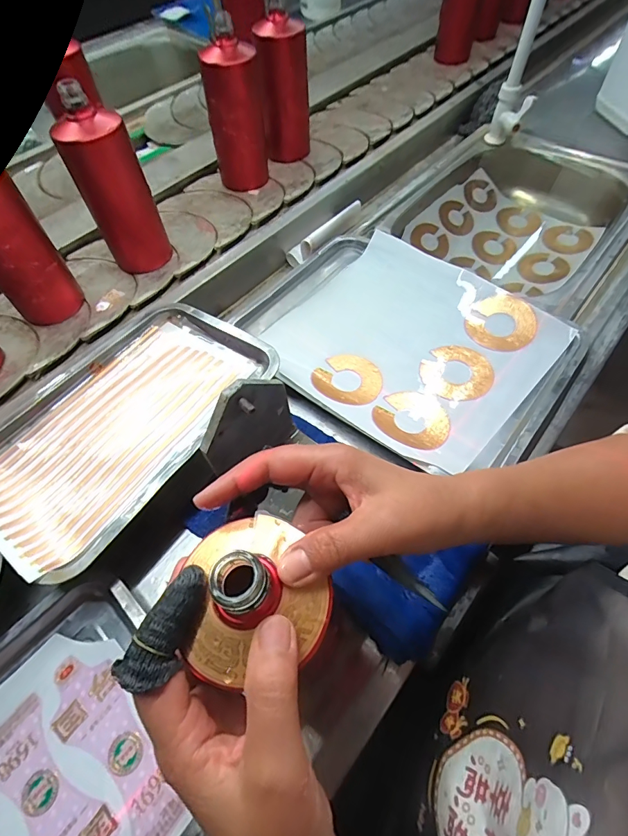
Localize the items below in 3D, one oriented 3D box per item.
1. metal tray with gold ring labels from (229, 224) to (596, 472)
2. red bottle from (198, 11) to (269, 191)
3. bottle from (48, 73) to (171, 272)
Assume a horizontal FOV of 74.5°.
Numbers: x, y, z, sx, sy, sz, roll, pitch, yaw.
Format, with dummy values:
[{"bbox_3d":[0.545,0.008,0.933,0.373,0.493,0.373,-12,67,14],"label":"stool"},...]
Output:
[{"bbox_3d":[0.099,-0.103,0.509,0.370,0.024,0.276,39,67,17],"label":"metal tray with gold ring labels"},{"bbox_3d":[-0.119,-0.462,0.634,0.081,0.188,0.075,-7,60,-3],"label":"red bottle"},{"bbox_3d":[-0.252,-0.285,0.532,0.082,0.190,0.064,-28,63,-17],"label":"bottle"}]

